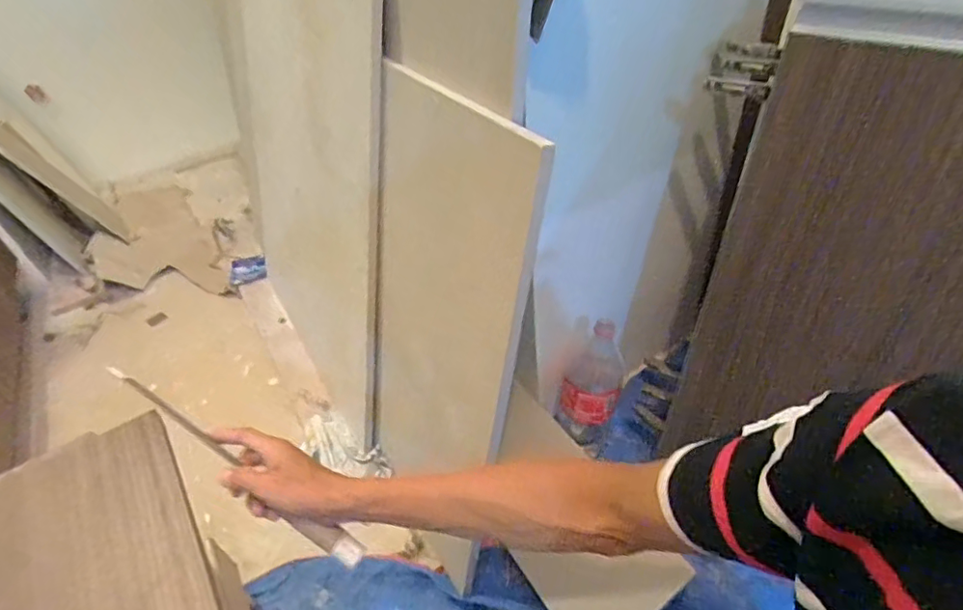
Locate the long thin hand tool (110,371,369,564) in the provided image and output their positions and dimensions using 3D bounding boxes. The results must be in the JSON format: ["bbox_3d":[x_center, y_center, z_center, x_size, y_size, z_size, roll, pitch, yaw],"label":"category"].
[{"bbox_3d":[-0.249,0.157,0.548,0.317,0.017,0.025,35,53,5],"label":"long thin hand tool"}]

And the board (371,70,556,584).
[{"bbox_3d":[-0.068,0.064,0.741,0.022,0.673,0.327,-14,40,-31],"label":"board"}]

